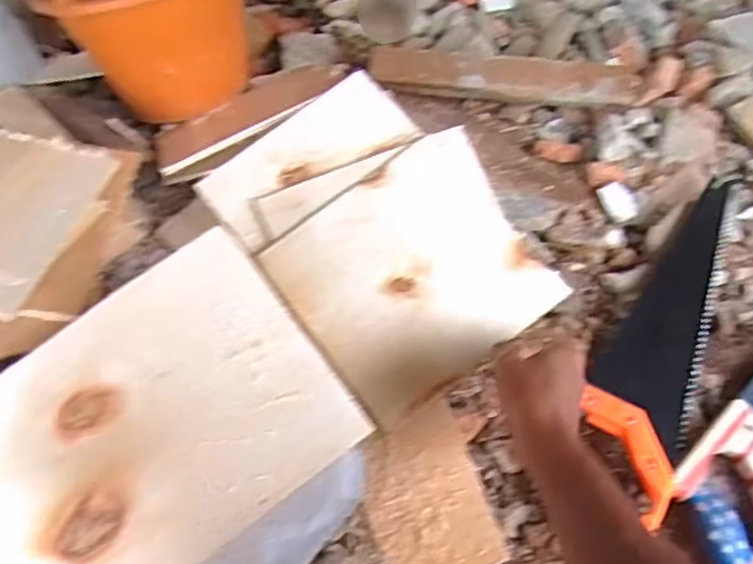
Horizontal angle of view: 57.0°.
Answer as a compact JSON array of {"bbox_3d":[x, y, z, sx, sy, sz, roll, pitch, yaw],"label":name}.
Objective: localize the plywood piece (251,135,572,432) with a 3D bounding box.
[{"bbox_3d":[0.038,-0.013,0.681,0.234,0.009,0.213,-35,74,-7],"label":"plywood piece"}]

